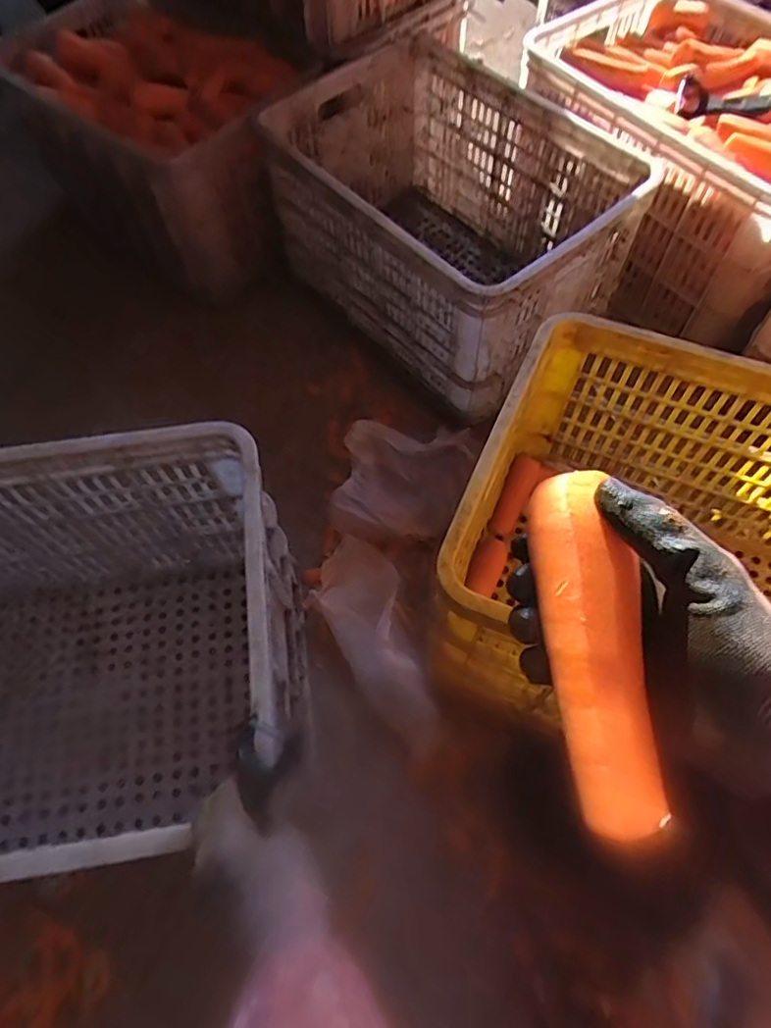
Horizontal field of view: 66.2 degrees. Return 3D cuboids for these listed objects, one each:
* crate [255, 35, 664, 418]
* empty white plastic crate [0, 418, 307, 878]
[{"bbox_3d":[0.074,-0.473,0.963,0.379,0.265,0.565,-38,67,-18],"label":"crate"},{"bbox_3d":[-0.340,0.154,0.584,0.487,0.287,0.333,-10,61,-4],"label":"empty white plastic crate"}]

